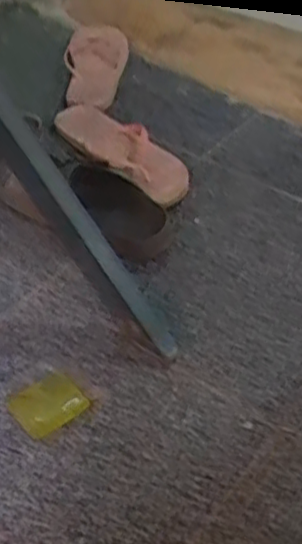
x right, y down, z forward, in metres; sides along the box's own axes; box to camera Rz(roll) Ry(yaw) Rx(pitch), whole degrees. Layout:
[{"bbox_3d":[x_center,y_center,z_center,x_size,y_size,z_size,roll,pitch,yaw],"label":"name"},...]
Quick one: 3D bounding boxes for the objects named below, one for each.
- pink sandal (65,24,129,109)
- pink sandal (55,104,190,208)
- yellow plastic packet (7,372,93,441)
[{"bbox_3d":[-0.088,-0.328,1.088,0.095,0.033,0.222,1,44,1],"label":"pink sandal"},{"bbox_3d":[-0.050,-0.172,0.931,0.089,0.033,0.270,-29,51,-27],"label":"pink sandal"},{"bbox_3d":[-0.097,0.125,0.653,0.063,0.004,0.052,-32,52,-29],"label":"yellow plastic packet"}]

